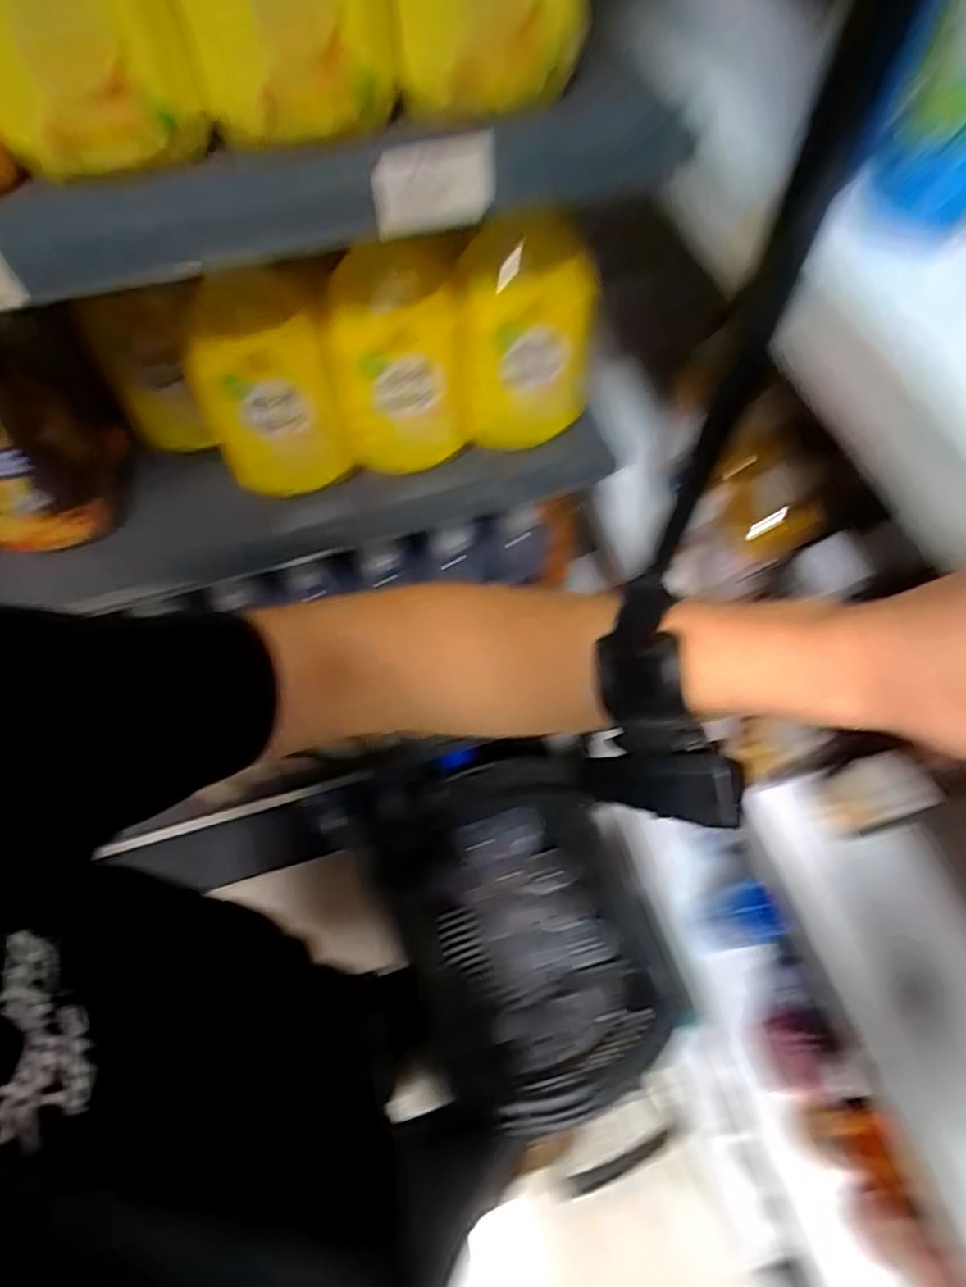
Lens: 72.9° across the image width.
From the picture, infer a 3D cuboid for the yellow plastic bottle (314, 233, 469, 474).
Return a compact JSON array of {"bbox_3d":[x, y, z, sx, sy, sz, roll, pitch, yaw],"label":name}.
[{"bbox_3d":[-0.061,-0.206,0.482,0.097,0.148,0.060,-12,63,-3],"label":"yellow plastic bottle"}]

